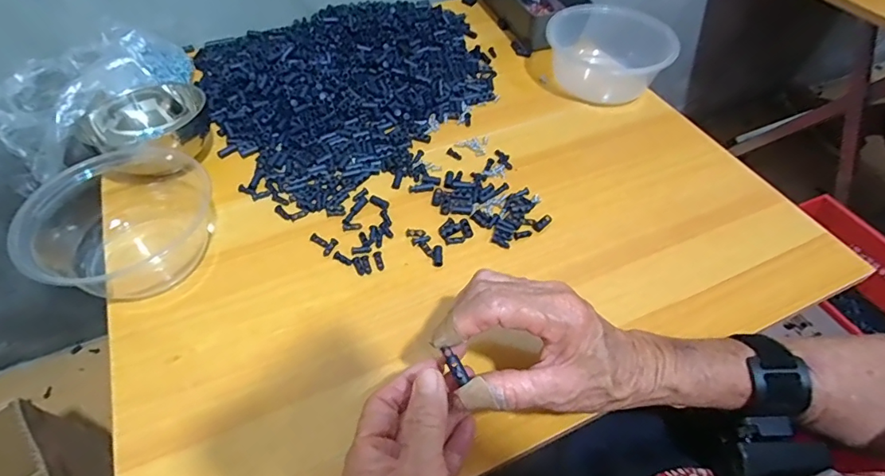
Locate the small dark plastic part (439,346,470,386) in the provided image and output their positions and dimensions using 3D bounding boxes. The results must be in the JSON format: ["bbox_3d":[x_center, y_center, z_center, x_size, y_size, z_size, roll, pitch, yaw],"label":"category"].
[{"bbox_3d":[0.008,0.076,0.286,0.007,0.005,0.022,-27,76,-20],"label":"small dark plastic part"}]

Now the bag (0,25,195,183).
[{"bbox_3d":[-0.400,-0.163,0.546,0.211,0.078,0.111,-29,57,1],"label":"bag"}]

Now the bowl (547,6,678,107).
[{"bbox_3d":[0.198,-0.220,0.577,0.143,0.051,0.118,37,58,24],"label":"bowl"}]

